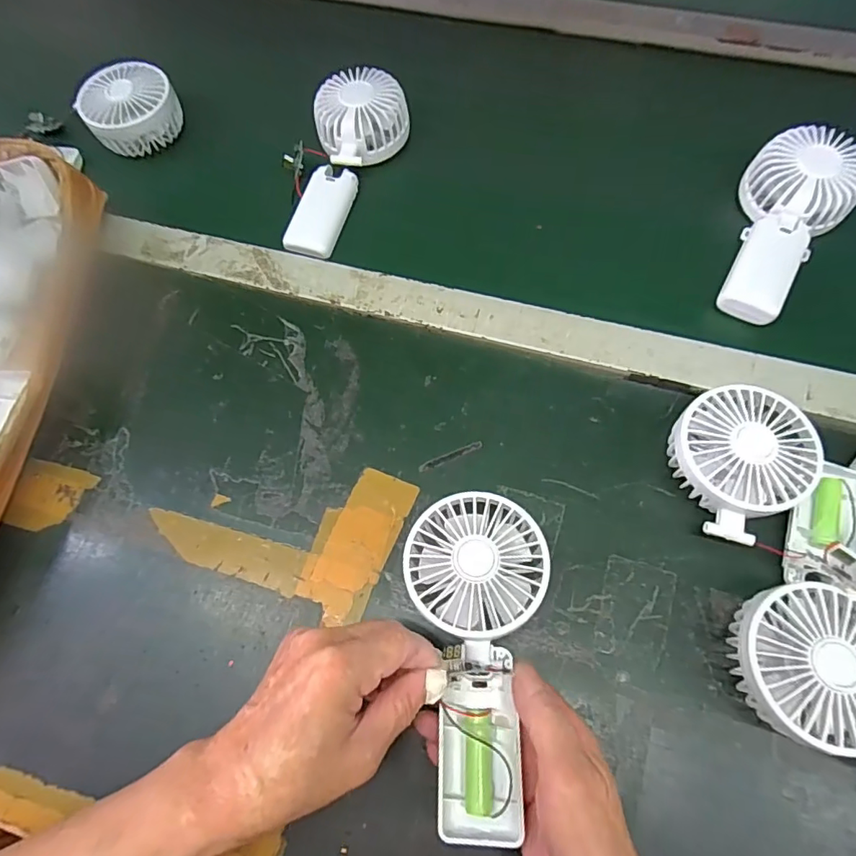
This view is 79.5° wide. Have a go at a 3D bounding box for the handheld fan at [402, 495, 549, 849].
[{"bbox_3d":[0.028,0.131,0.302,0.081,0.032,0.183,1,72,3],"label":"handheld fan"}]

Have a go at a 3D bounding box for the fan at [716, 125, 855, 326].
[{"bbox_3d":[0.288,-0.170,0.421,0.084,0.043,0.171,34,74,15],"label":"fan"}]

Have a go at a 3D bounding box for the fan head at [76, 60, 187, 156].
[{"bbox_3d":[-0.292,-0.314,0.508,0.086,0.046,0.073,-33,70,-10],"label":"fan head"}]

